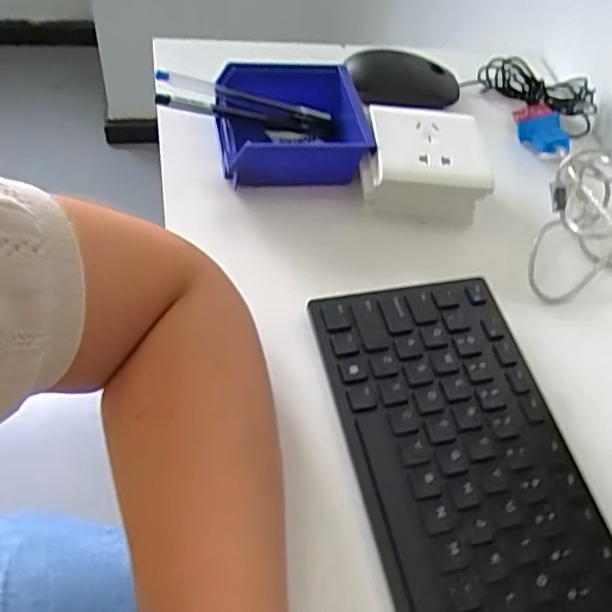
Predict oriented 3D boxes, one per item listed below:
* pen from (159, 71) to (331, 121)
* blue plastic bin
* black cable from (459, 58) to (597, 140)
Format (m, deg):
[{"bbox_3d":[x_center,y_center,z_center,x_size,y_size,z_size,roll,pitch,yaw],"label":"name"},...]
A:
[{"bbox_3d":[-0.048,-0.169,0.511,0.142,0.012,0.012,8,52,-20],"label":"pen"},{"bbox_3d":[-0.011,-0.142,0.506,0.114,0.050,0.110,-3,53,-9],"label":"blue plastic bin"},{"bbox_3d":[0.213,-0.202,0.597,0.122,0.051,0.035,23,54,11],"label":"black cable"}]

